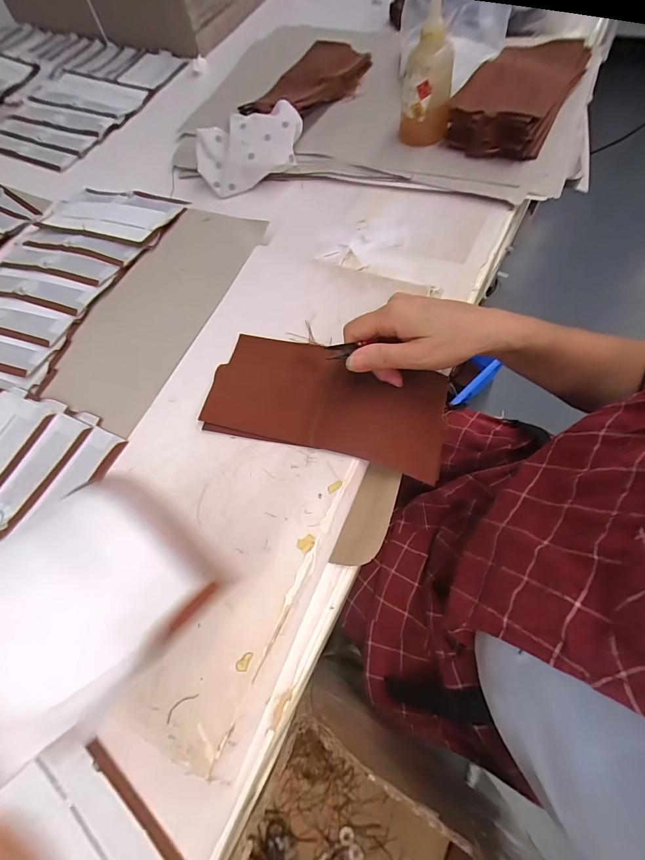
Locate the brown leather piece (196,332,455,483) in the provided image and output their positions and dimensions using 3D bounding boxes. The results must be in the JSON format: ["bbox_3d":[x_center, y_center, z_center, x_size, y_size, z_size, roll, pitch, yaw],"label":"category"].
[{"bbox_3d":[0.003,-0.030,0.357,0.226,0.033,0.111,15,66,10],"label":"brown leather piece"}]

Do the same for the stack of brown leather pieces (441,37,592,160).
[{"bbox_3d":[0.265,-0.466,0.510,0.129,0.067,0.208,27,69,15],"label":"stack of brown leather pieces"}]

